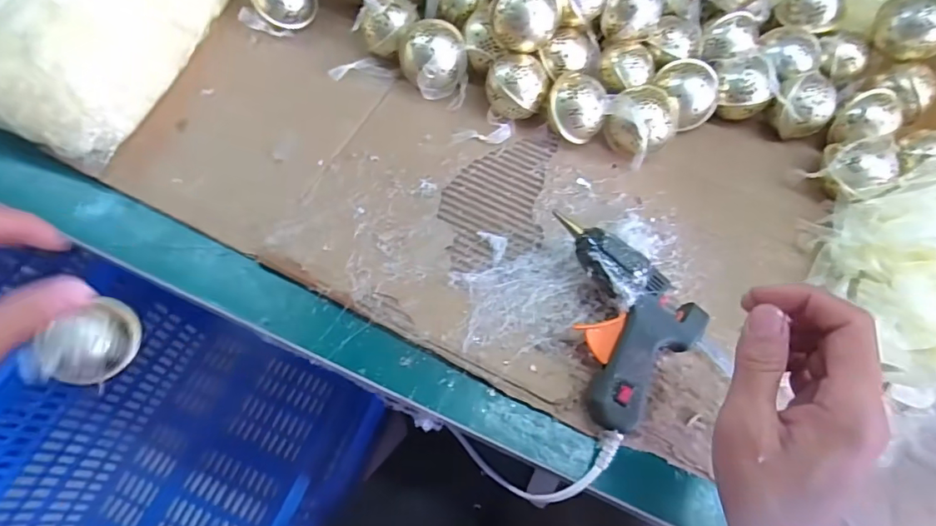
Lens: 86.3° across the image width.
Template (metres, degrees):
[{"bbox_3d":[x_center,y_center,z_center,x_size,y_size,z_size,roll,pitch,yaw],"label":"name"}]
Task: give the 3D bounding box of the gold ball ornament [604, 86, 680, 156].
[{"bbox_3d":[0.151,-0.124,0.436,0.056,0.043,0.057,1,63,-2],"label":"gold ball ornament"}]

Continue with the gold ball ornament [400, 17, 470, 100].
[{"bbox_3d":[-0.031,-0.190,0.460,0.053,0.046,0.059,-25,67,-15],"label":"gold ball ornament"}]

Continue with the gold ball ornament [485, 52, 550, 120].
[{"bbox_3d":[0.045,-0.160,0.450,0.054,0.047,0.051,1,63,-2],"label":"gold ball ornament"}]

